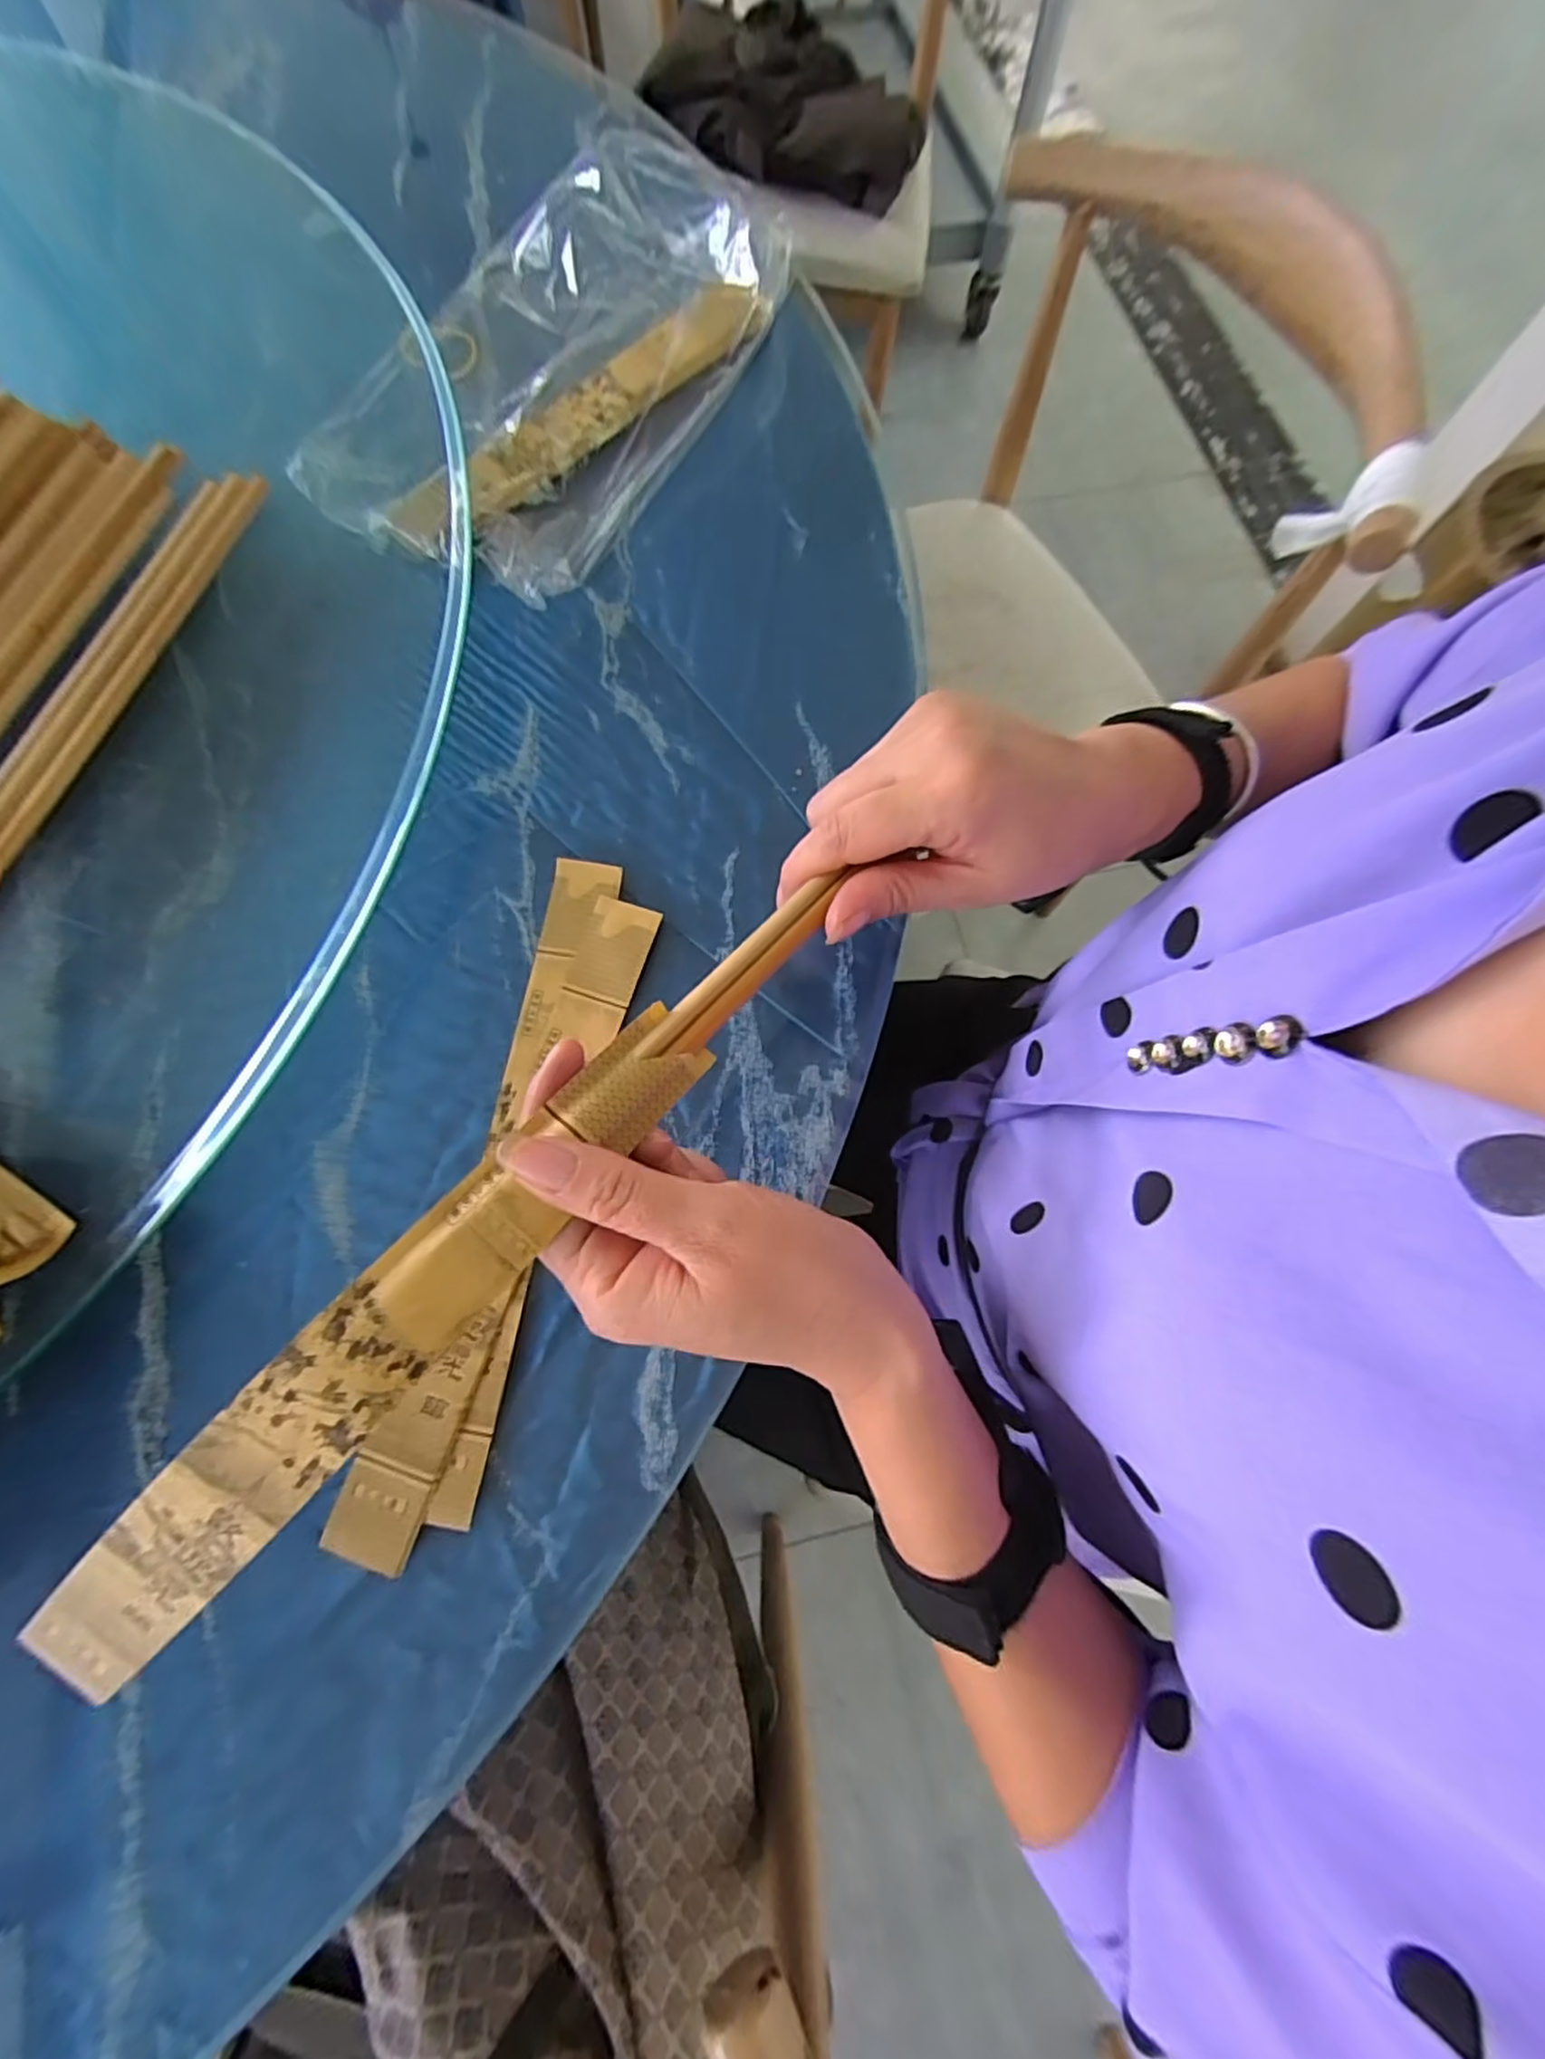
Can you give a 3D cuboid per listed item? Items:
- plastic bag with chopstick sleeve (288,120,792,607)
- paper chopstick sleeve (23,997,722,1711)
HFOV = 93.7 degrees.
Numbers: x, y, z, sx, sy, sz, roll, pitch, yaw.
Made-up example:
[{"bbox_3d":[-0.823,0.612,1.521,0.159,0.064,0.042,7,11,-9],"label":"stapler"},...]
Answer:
[{"bbox_3d":[-0.119,-0.368,0.395,0.179,0.049,0.287,26,75,6],"label":"plastic bag with chopstick sleeve"},{"bbox_3d":[-0.105,0.085,0.197,0.031,0.037,0.229,42,79,10],"label":"paper chopstick sleeve"}]

